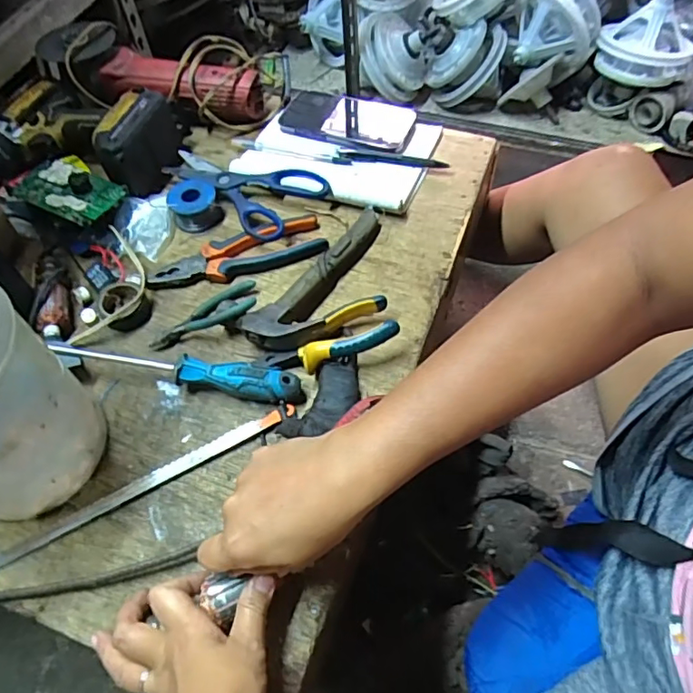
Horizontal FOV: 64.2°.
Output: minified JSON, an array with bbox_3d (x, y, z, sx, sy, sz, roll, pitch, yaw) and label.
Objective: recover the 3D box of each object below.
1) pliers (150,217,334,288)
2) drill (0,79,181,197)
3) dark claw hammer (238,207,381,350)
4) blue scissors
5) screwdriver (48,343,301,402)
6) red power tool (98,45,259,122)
[{"bbox_3d":[-0.116,-0.099,0.588,0.186,0.018,0.050,-19,59,-10],"label":"pliers"},{"bbox_3d":[-0.324,-0.240,0.653,0.218,0.070,0.182,13,59,11],"label":"drill"},{"bbox_3d":[-0.028,-0.075,0.561,0.089,0.036,0.210,23,61,16],"label":"dark claw hammer"},{"bbox_3d":[-0.120,-0.193,0.639,0.183,0.024,0.103,36,65,22],"label":"blue scissors"},{"bbox_3d":[-0.153,0.024,0.506,0.223,0.038,0.023,7,58,7],"label":"screwdriver"},{"bbox_3d":[-0.211,-0.332,0.711,0.198,0.055,0.063,11,58,9],"label":"red power tool"}]

